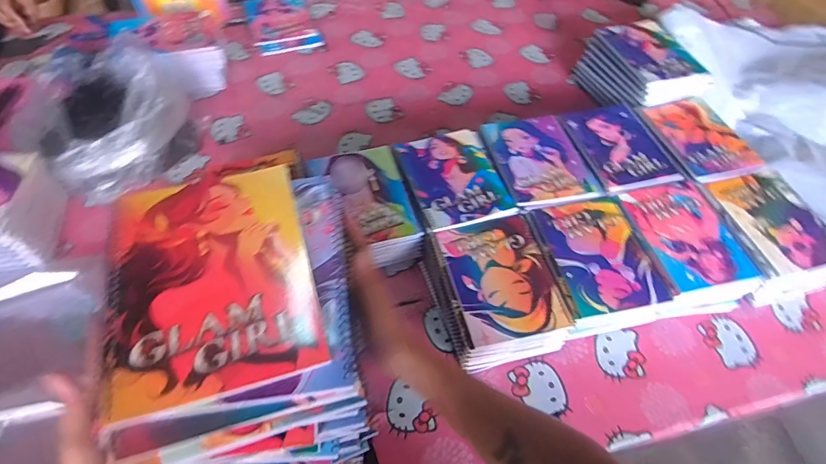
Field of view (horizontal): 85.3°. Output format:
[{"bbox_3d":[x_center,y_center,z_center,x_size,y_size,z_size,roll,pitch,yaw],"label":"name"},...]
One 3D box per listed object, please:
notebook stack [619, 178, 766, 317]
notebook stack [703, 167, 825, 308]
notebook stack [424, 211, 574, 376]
[{"bbox_3d":[0.440,0.030,0.744,0.176,0.081,0.219,-12,56,-12],"label":"notebook stack"},{"bbox_3d":[0.596,0.006,0.766,0.162,0.082,0.203,-12,56,-12],"label":"notebook stack"},{"bbox_3d":[0.124,0.090,0.675,0.167,0.074,0.213,-10,56,-11],"label":"notebook stack"}]

